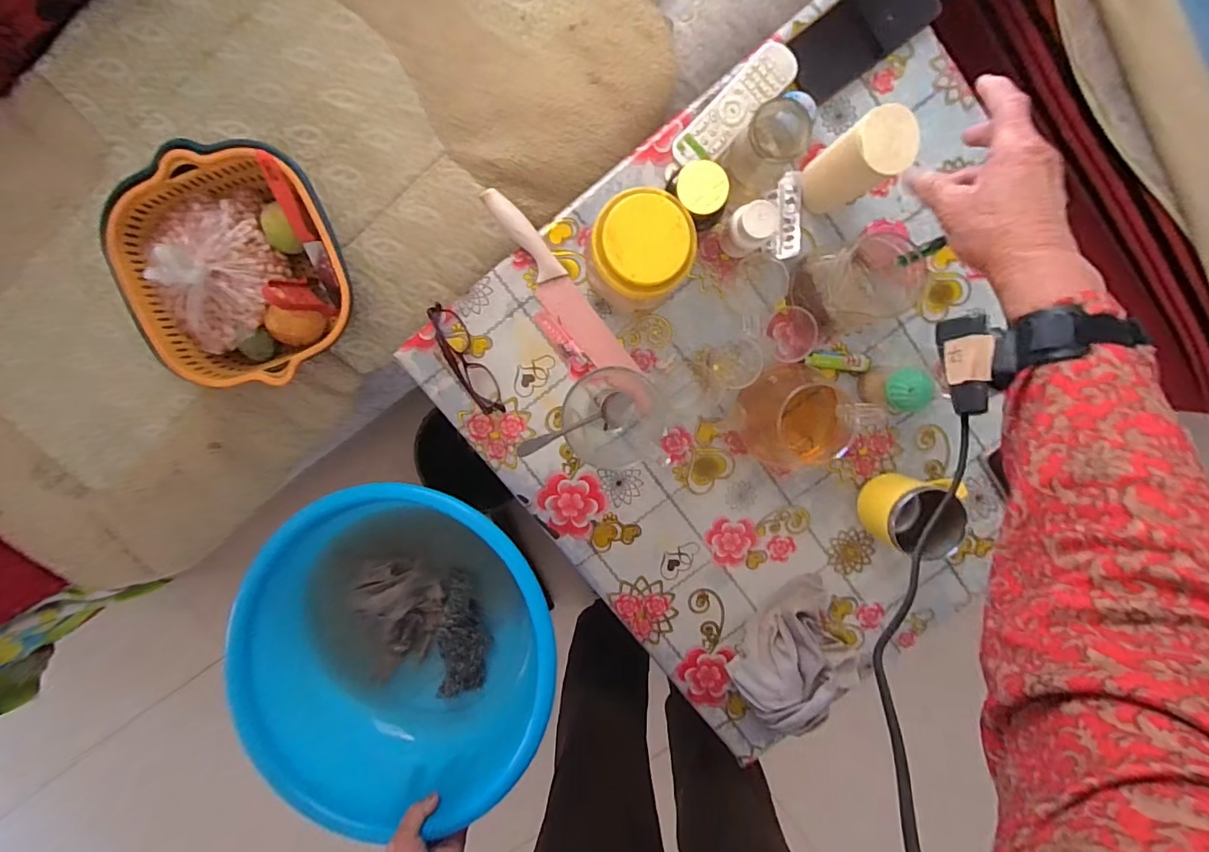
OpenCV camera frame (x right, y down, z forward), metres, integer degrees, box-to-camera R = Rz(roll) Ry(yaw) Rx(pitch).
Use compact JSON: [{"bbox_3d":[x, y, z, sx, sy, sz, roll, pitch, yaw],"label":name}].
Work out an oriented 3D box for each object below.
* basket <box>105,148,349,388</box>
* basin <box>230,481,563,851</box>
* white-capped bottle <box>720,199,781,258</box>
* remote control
[{"bbox_3d":[-0.417,-0.175,0.603,0.235,0.107,0.249,-13,99,0],"label":"basket"},{"bbox_3d":[-0.237,0.264,0.613,0.366,0.150,0.366,0,91,-4],"label":"basin"},{"bbox_3d":[0.150,-0.208,0.556,0.044,0.086,0.043,0,99,-2],"label":"white-capped bottle"},{"bbox_3d":[0.141,-0.345,0.562,0.153,0.021,0.050,-44,98,5],"label":"remote control"}]

